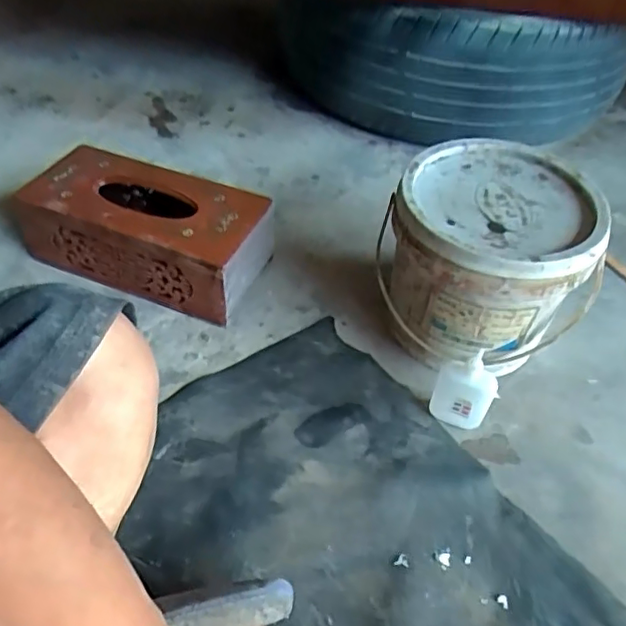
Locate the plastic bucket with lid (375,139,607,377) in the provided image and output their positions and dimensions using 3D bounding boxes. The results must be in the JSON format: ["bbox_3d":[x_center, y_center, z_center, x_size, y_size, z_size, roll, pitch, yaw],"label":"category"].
[{"bbox_3d":[0.169,-0.050,0.605,0.180,0.181,0.180,2,48,-2],"label":"plastic bucket with lid"}]

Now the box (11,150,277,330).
[{"bbox_3d":[-0.191,-0.096,0.674,0.272,0.101,0.123,19,50,13],"label":"box"}]

